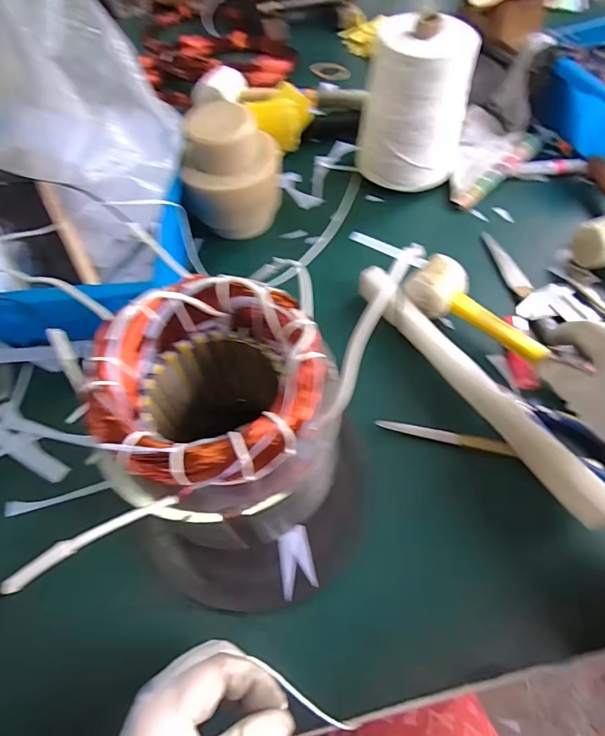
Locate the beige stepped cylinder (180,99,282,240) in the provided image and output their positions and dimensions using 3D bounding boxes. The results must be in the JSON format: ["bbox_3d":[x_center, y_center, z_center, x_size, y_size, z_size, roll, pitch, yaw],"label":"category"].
[{"bbox_3d":[-0.075,-0.204,0.491,0.096,0.133,0.088,4,60,5],"label":"beige stepped cylinder"}]

